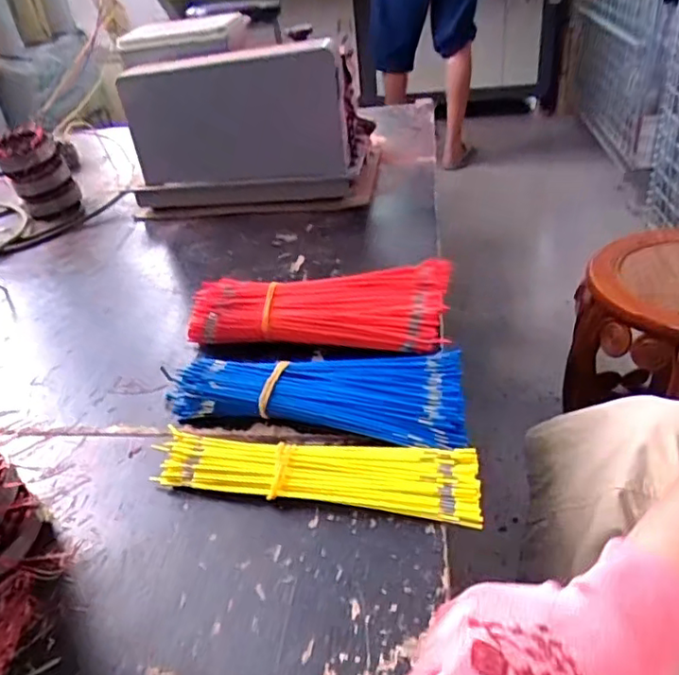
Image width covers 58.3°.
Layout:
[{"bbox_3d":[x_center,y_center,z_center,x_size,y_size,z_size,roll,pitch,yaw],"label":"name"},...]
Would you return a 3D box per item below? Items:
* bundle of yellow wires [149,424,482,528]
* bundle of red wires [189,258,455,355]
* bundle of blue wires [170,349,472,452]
[{"bbox_3d":[-0.018,0.098,0.457,0.240,0.018,0.060,3,37,14],"label":"bundle of yellow wires"},{"bbox_3d":[-0.018,-0.027,0.597,0.244,0.054,0.104,1,37,11],"label":"bundle of red wires"},{"bbox_3d":[-0.019,0.042,0.520,0.249,0.033,0.090,6,38,17],"label":"bundle of blue wires"}]

